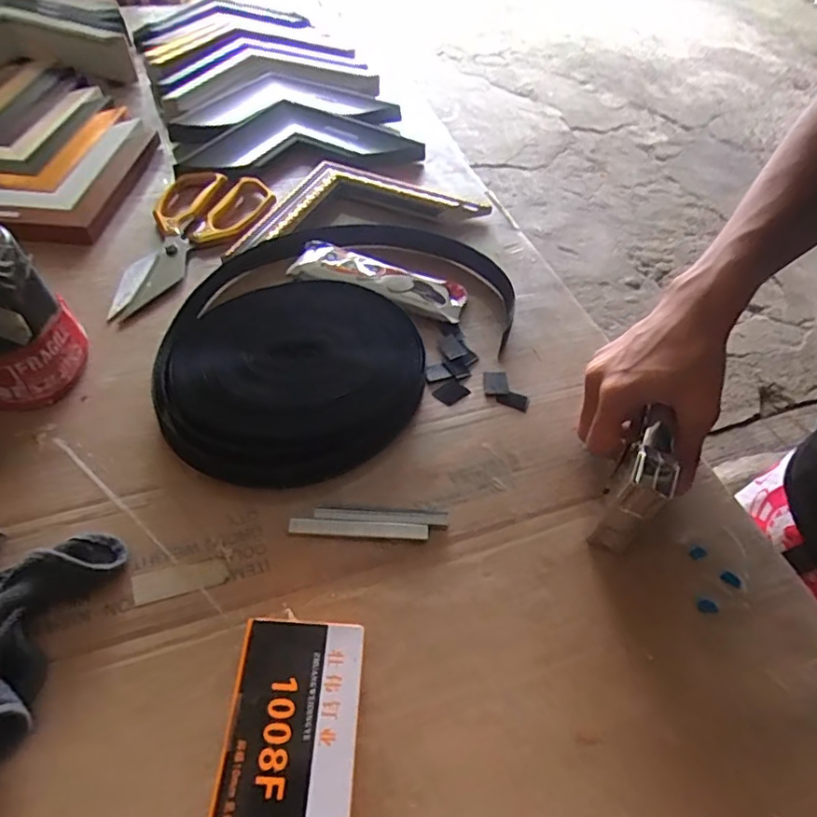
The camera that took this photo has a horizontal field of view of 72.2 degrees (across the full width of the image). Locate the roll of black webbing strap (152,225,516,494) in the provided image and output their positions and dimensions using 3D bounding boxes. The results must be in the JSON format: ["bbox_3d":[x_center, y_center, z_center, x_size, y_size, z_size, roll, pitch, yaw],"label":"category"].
[{"bbox_3d":[-0.060,-0.074,0.472,0.229,0.026,0.324,38,57,23],"label":"roll of black webbing strap"}]

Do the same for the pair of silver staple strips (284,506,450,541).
[{"bbox_3d":[-0.025,0.075,0.365,0.101,0.008,0.021,2,50,-4],"label":"pair of silver staple strips"}]

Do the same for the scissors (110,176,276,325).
[{"bbox_3d":[-0.222,-0.166,0.539,0.104,0.015,0.233,18,51,10],"label":"scissors"}]

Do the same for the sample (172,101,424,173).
[{"bbox_3d":[-0.133,-0.325,0.665,0.275,0.017,0.137,-10,52,-13],"label":"sample"}]

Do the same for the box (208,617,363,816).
[{"bbox_3d":[-0.057,0.161,0.279,0.062,0.033,0.104,4,50,-3],"label":"box"}]

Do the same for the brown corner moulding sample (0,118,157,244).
[{"bbox_3d":[-0.403,-0.248,0.584,0.223,0.030,0.221,6,50,0],"label":"brown corner moulding sample"}]

